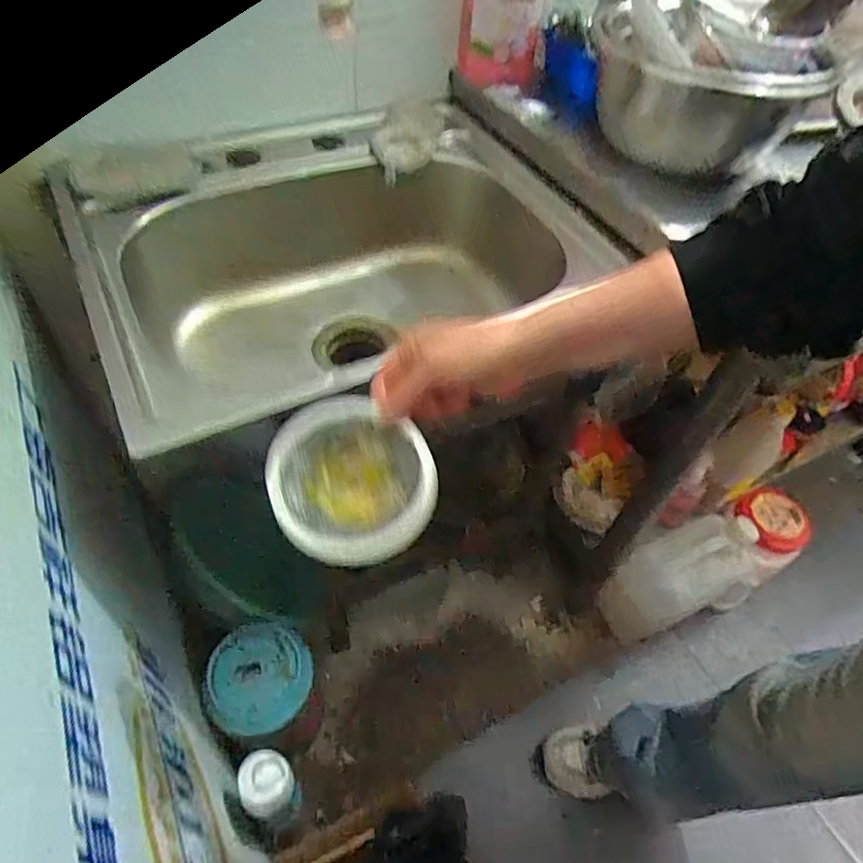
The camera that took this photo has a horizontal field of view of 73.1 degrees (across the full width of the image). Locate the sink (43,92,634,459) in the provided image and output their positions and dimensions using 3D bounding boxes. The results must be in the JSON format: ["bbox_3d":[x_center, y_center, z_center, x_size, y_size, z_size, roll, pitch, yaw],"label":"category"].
[{"bbox_3d":[-0.112,-0.172,0.686,0.569,0.195,0.449,-34,61,-27],"label":"sink"}]

